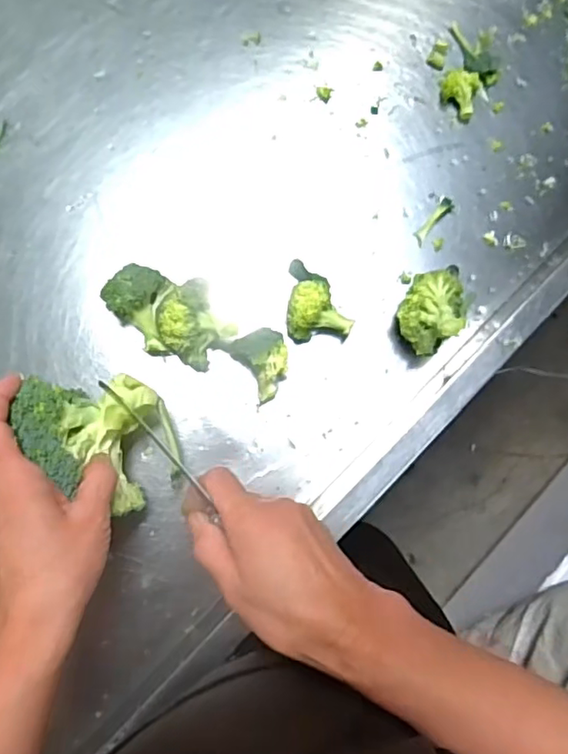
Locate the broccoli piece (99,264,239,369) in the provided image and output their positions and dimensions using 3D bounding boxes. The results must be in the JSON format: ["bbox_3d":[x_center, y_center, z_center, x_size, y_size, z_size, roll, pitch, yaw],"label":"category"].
[{"bbox_3d":[-0.089,-0.049,0.454,0.090,0.050,0.065,20,84,-2],"label":"broccoli piece"}]

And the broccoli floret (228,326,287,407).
[{"bbox_3d":[-0.014,-0.010,0.461,0.037,0.041,0.050,-27,87,-6],"label":"broccoli floret"}]

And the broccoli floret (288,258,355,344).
[{"bbox_3d":[0.024,-0.062,0.472,0.048,0.044,0.063,-8,85,-4],"label":"broccoli floret"}]

